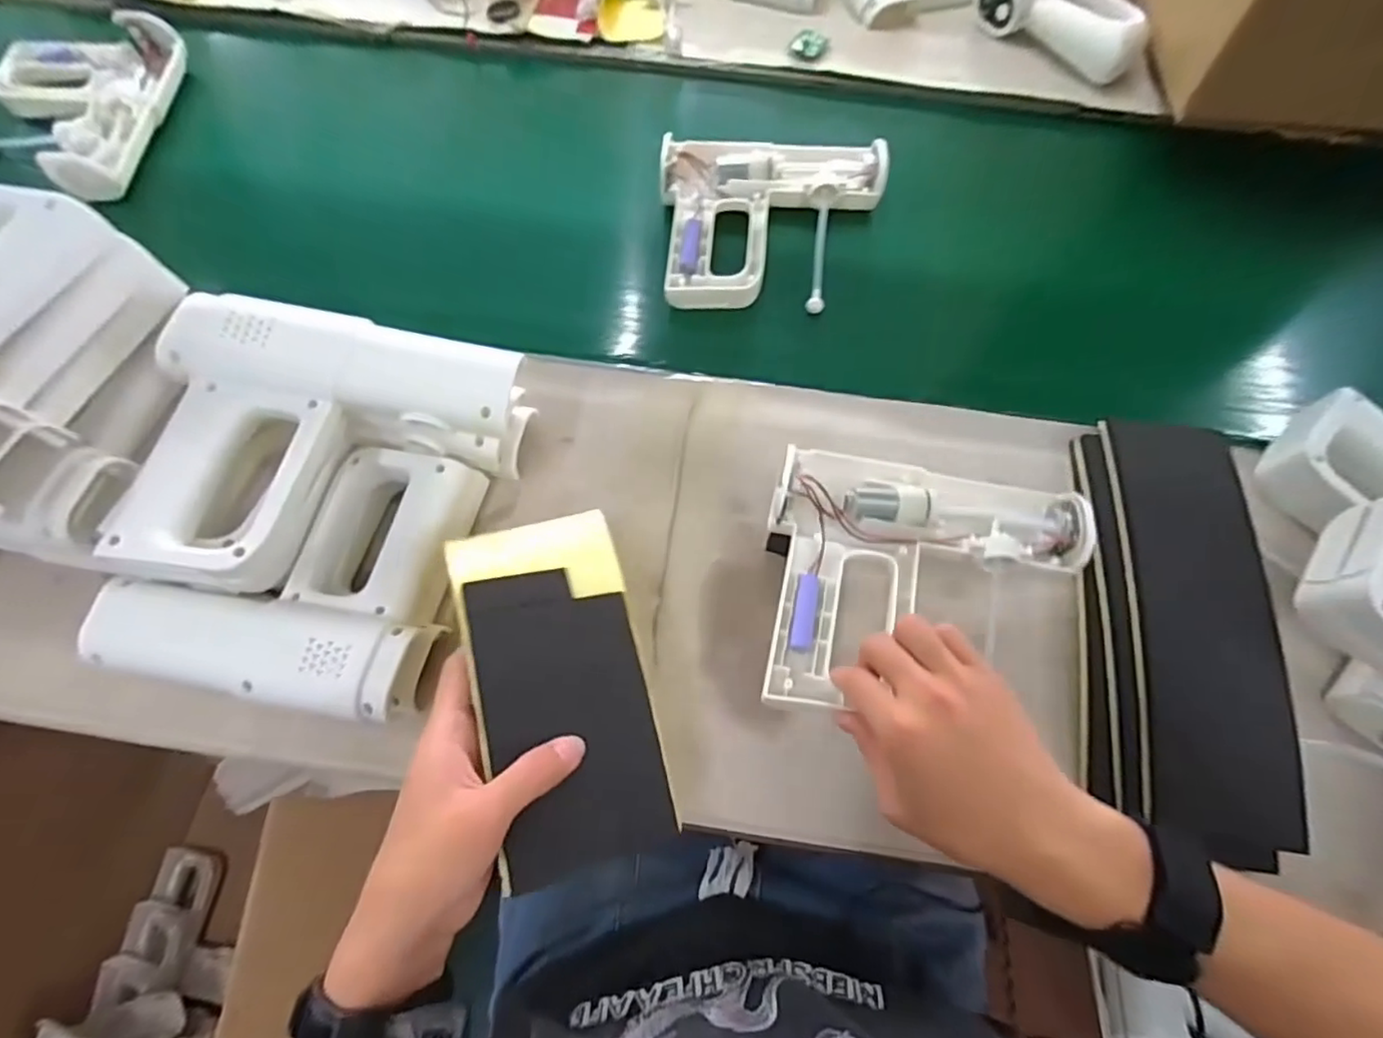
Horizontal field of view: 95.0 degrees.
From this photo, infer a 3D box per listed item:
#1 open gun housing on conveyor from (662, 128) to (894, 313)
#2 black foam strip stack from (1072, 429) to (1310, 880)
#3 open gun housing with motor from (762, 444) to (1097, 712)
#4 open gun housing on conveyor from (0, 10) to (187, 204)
[{"bbox_3d":[0.078,-0.283,0.591,0.207,0.035,0.178,1,68,0],"label":"open gun housing on conveyor"},{"bbox_3d":[0.342,0.067,0.453,0.120,0.035,0.301,9,68,4],"label":"black foam strip stack"},{"bbox_3d":[0.157,0.042,0.420,0.209,0.044,0.175,6,68,3],"label":"open gun housing with motor"},{"bbox_3d":[-0.629,-0.414,0.642,0.180,0.049,0.229,1,68,1],"label":"open gun housing on conveyor"}]

